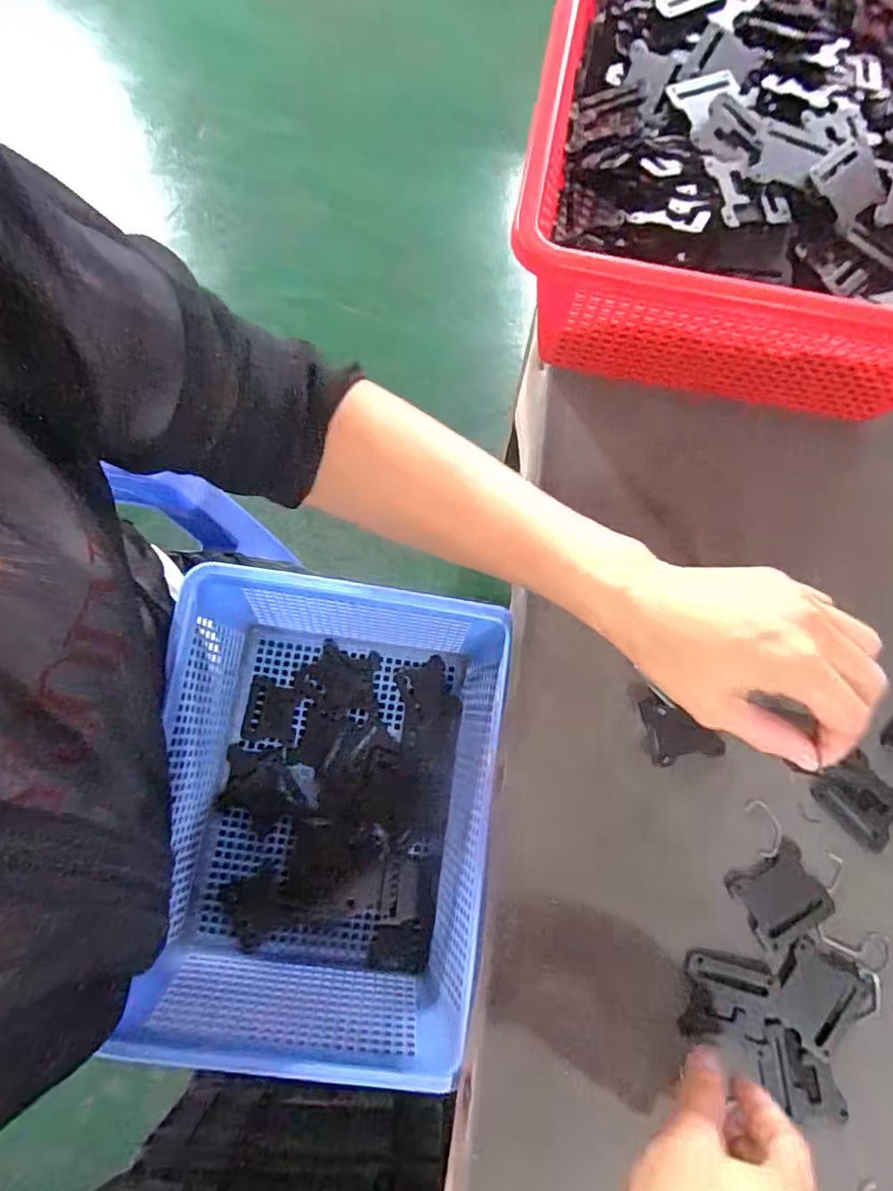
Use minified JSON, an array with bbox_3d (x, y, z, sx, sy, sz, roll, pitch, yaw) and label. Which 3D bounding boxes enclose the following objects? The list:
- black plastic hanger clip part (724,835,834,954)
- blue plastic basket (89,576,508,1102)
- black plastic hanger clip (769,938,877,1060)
[{"bbox_3d":[0.198,0.178,0.350,0.050,0.004,0.046,-28,78,-7],"label":"black plastic hanger clip part"},{"bbox_3d":[-0.086,0.149,0.433,0.217,0.106,0.297,8,76,1],"label":"blue plastic basket"},{"bbox_3d":[0.213,0.225,0.337,0.054,0.004,0.046,-42,80,-10],"label":"black plastic hanger clip"}]

